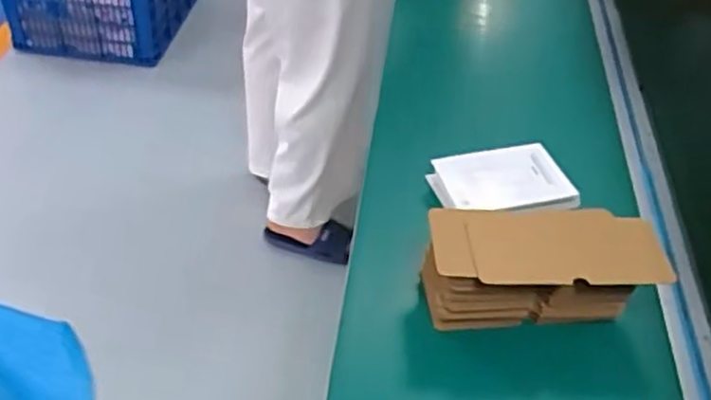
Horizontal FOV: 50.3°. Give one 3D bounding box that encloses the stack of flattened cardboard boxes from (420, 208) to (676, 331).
[{"bbox_3d":[0.164,0.061,0.695,0.203,0.084,0.100,2,42,-2],"label":"stack of flattened cardboard boxes"}]

